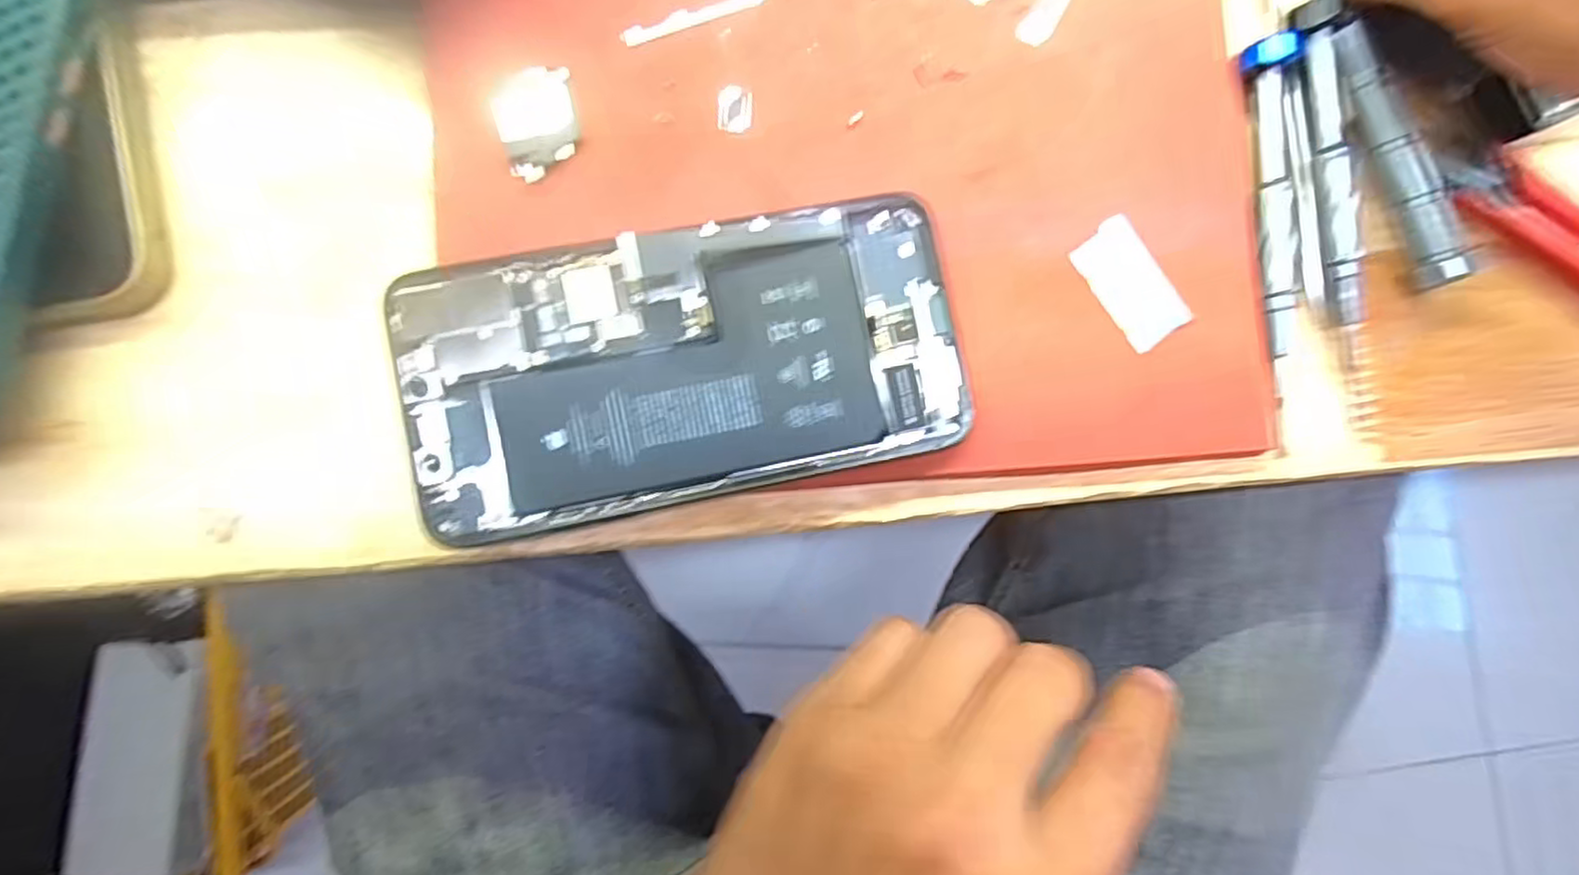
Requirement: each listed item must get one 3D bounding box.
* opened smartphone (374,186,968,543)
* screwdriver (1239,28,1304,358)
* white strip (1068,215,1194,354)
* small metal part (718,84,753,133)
[{"bbox_3d":[-0.027,-0.021,0.191,0.152,0.015,0.074,-12,87,-5],"label":"opened smartphone"},{"bbox_3d":[0.154,-0.075,0.212,0.010,0.015,0.095,-6,87,-5],"label":"screwdriver"},{"bbox_3d":[0.107,-0.048,0.212,0.022,0.004,0.039,-36,89,-6],"label":"white strip"},{"bbox_3d":[-0.016,-0.098,0.203,0.010,0.004,0.013,2,86,-5],"label":"small metal part"}]

